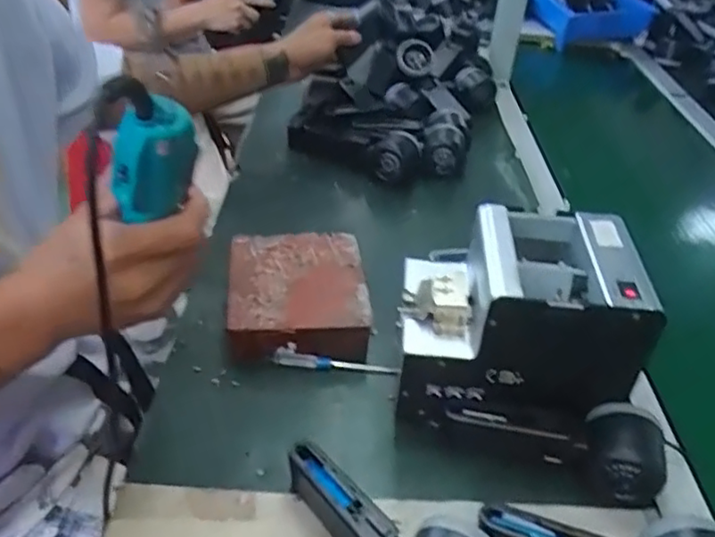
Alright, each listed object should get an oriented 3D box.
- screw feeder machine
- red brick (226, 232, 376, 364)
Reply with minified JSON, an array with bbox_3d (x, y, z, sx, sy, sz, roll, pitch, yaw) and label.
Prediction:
[{"bbox_3d":[0.127,0.049,0.527,0.176,0.149,0.153,4,37,-2],"label":"screw feeder machine"},{"bbox_3d":[-0.058,0.028,0.625,0.129,0.056,0.146,0,38,-7],"label":"red brick"}]

